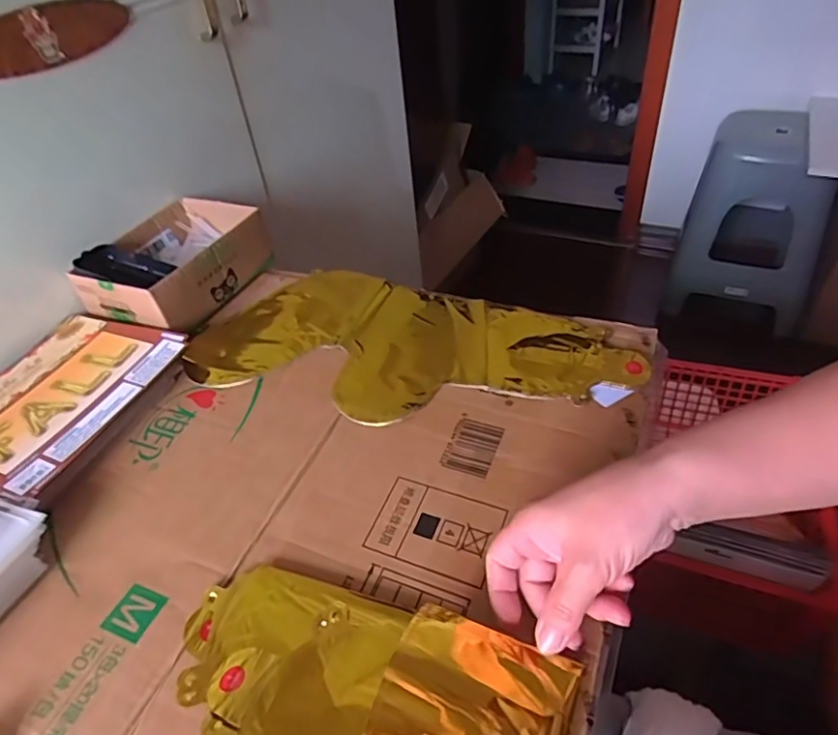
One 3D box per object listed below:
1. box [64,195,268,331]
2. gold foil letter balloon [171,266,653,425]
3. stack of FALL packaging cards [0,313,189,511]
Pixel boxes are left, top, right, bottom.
[{"bbox_3d":[-0.281,-0.121,0.661,0.141,0.071,0.184,14,46,21],"label":"box"},{"bbox_3d":[-0.013,-0.022,0.558,0.420,0.010,0.194,14,46,21],"label":"gold foil letter balloon"},{"bbox_3d":[-0.336,0.030,0.533,0.182,0.029,0.210,9,45,17],"label":"stack of FALL packaging cards"}]

